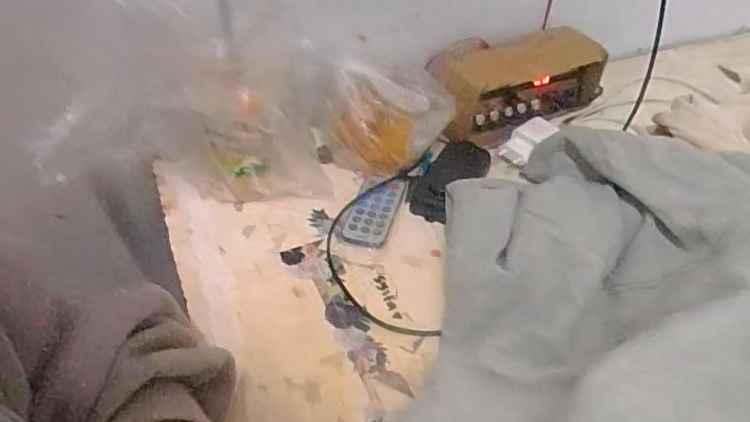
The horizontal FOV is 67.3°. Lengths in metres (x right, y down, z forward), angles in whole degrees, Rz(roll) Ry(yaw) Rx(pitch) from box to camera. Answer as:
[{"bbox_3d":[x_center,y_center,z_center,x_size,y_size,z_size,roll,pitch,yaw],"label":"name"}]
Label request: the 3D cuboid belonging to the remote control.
[{"bbox_3d":[0.000,-0.001,0.520,0.042,0.011,0.086,12,54,13],"label":"remote control"}]

